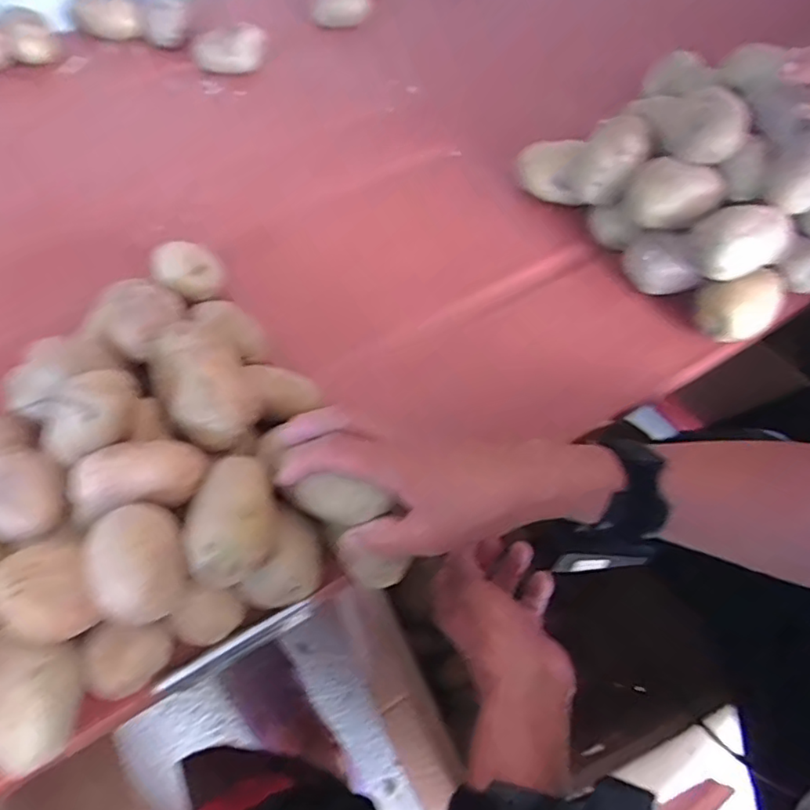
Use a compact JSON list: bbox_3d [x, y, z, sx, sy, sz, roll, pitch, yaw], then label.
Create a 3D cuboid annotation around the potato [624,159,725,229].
[{"bbox_3d":[0.228,-0.177,0.499,0.076,0.044,0.041,9,61,4],"label":"potato"}]

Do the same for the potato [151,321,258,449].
[{"bbox_3d":[-0.136,-0.012,0.407,0.057,0.045,0.082,-32,66,-17],"label":"potato"}]

